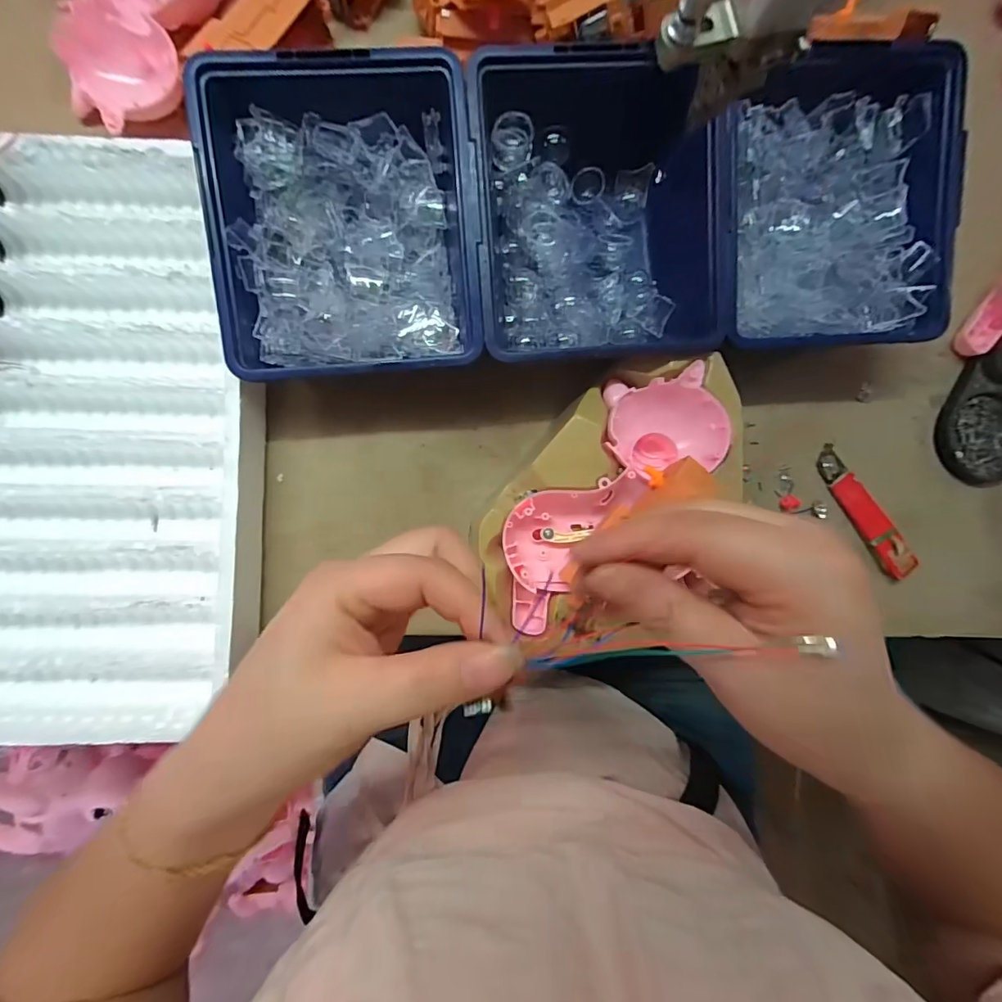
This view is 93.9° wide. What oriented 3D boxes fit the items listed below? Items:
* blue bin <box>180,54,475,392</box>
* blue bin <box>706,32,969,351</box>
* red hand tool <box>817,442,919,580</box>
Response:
[{"bbox_3d":[-0.088,-0.157,0.276,0.140,0.060,0.165,-4,90,-4],"label":"blue bin"},{"bbox_3d":[0.196,-0.179,0.299,0.147,0.061,0.163,-4,90,-4],"label":"blue bin"},{"bbox_3d":[0.259,0.008,0.331,0.023,0.013,0.102,-34,92,-3],"label":"red hand tool"}]

